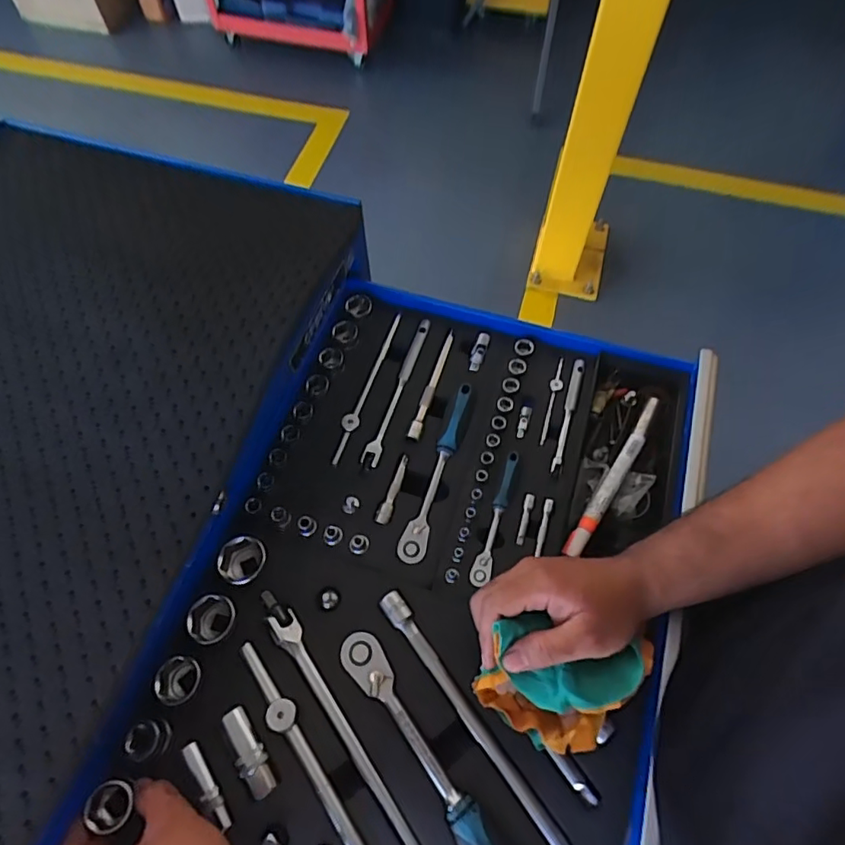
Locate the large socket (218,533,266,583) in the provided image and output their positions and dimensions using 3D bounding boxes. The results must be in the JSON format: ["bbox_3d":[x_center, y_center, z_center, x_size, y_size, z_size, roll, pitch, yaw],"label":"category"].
[{"bbox_3d":[-0.156,0.121,0.484,0.035,0.036,0.039,-9,63,-5],"label":"large socket"}]

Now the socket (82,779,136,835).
[{"bbox_3d":[-0.219,0.272,0.393,0.029,0.025,0.029,35,66,16],"label":"socket"}]

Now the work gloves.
[{"bbox_3d":[0.106,0.195,0.403,0.126,0.067,0.080,8,61,3],"label":"work gloves"}]

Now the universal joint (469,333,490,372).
[{"bbox_3d":[0.061,-0.076,0.594,0.014,0.011,0.044,17,64,8],"label":"universal joint"}]

